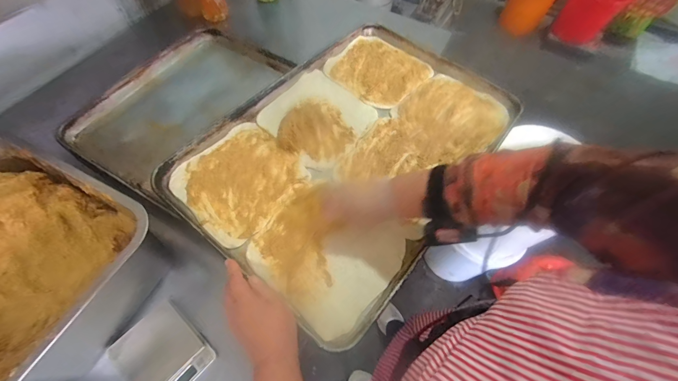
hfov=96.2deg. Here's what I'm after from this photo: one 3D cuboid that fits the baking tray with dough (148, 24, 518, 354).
[{"bbox_3d":[0.039,-0.100,0.560,0.397,0.028,0.597,36,65,16],"label":"baking tray with dough"}]

